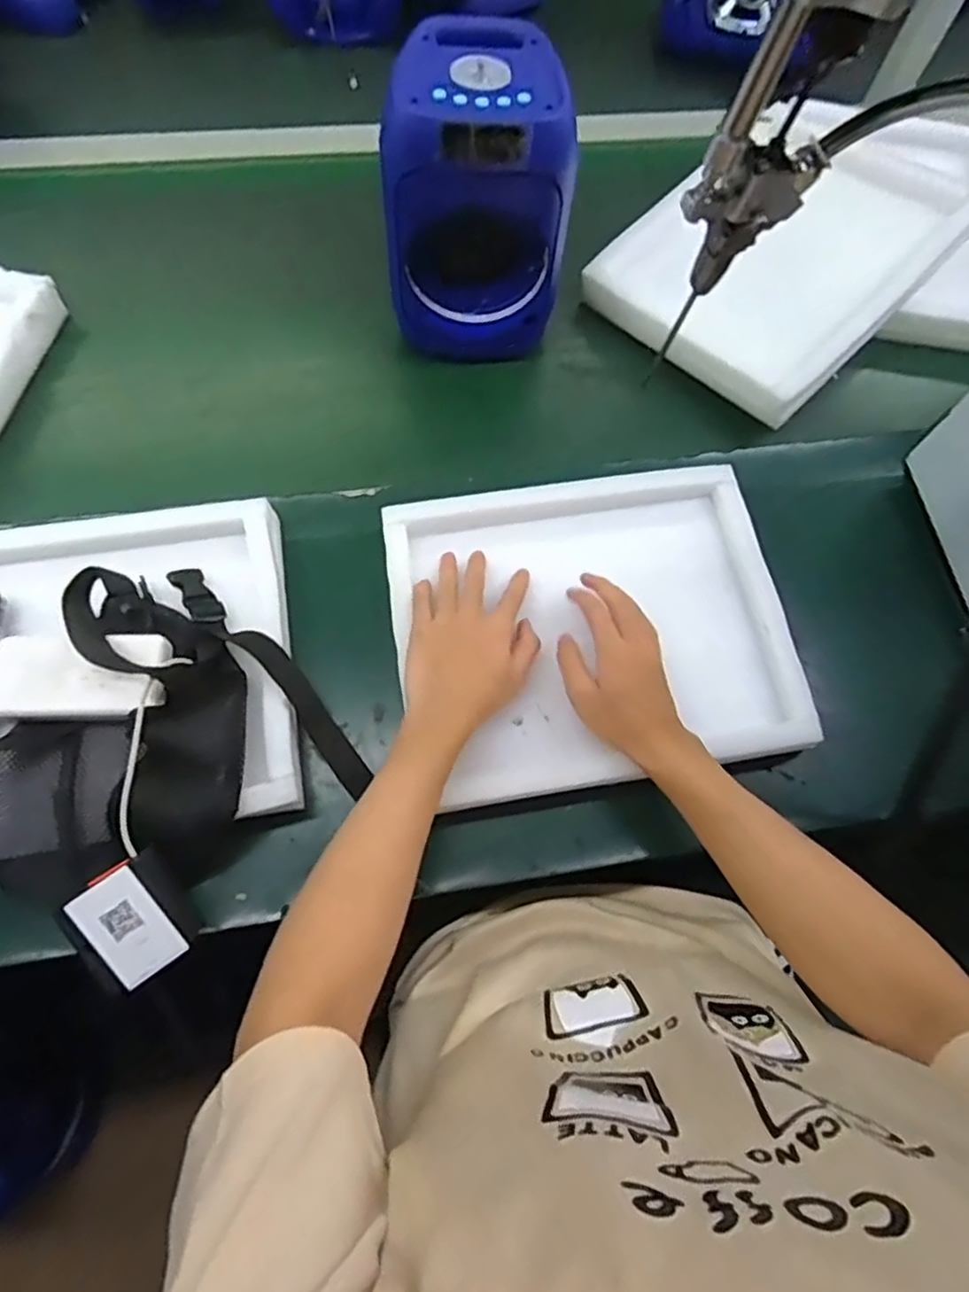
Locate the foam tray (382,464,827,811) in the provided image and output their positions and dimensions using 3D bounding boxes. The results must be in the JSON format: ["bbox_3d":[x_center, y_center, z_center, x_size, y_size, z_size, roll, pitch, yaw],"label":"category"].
[{"bbox_3d":[0.098,-0.027,0.642,0.347,0.044,0.296,-8,69,-5],"label":"foam tray"}]

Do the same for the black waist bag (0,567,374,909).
[{"bbox_3d":[-0.282,0.066,0.560,0.269,0.073,0.255,-30,72,-13],"label":"black waist bag"}]

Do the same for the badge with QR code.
[{"bbox_3d":[-0.263,0.207,0.506,0.050,0.004,0.079,-34,94,-15],"label":"badge with QR code"}]

